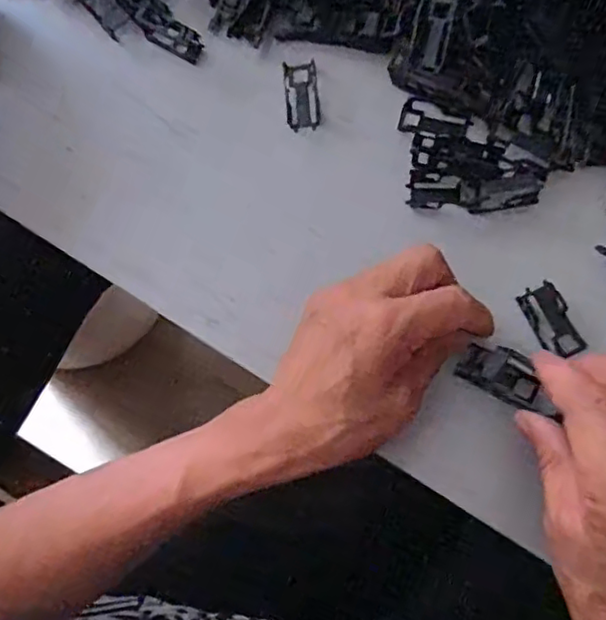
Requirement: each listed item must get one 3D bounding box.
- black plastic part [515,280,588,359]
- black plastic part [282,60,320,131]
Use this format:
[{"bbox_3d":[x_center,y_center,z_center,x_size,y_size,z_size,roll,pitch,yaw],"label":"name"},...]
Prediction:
[{"bbox_3d":[0.130,0.006,0.330,0.019,0.011,0.039,-25,79,-5],"label":"black plastic part"},{"bbox_3d":[0.000,-0.125,0.364,0.019,0.006,0.038,-5,78,-1],"label":"black plastic part"}]

